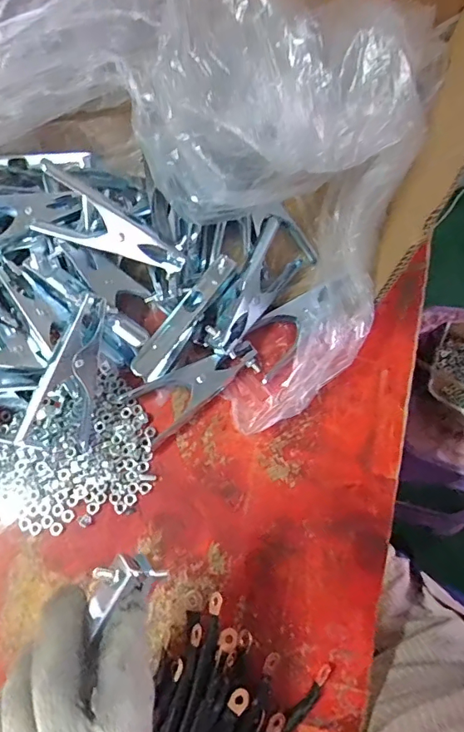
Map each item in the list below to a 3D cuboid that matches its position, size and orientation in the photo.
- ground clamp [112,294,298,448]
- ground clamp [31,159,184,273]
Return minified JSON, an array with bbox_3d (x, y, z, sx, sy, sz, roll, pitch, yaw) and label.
[{"bbox_3d":[-0.008,0.001,0.446,0.189,0.025,0.056,-31,74,-10],"label":"ground clamp"},{"bbox_3d":[-0.104,-0.121,0.414,0.129,0.056,0.031,26,33,-15],"label":"ground clamp"}]

